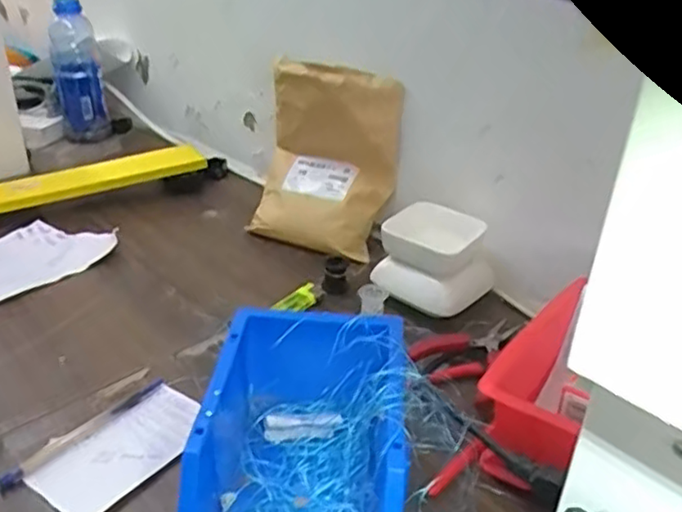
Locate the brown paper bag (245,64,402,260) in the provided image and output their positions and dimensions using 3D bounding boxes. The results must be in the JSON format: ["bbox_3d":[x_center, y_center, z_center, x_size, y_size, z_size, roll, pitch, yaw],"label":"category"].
[{"bbox_3d":[-0.027,-0.098,0.709,0.159,0.203,0.080,18,33,26],"label":"brown paper bag"}]

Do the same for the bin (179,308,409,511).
[{"bbox_3d":[-0.021,0.120,0.416,0.126,0.082,0.180,3,29,2],"label":"bin"}]

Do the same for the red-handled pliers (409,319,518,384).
[{"bbox_3d":[0.107,0.081,0.551,0.108,0.020,0.039,-13,33,-23],"label":"red-handled pliers"}]

